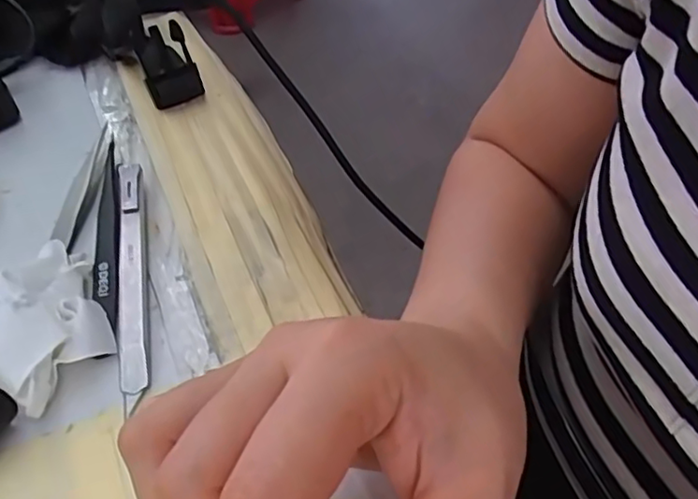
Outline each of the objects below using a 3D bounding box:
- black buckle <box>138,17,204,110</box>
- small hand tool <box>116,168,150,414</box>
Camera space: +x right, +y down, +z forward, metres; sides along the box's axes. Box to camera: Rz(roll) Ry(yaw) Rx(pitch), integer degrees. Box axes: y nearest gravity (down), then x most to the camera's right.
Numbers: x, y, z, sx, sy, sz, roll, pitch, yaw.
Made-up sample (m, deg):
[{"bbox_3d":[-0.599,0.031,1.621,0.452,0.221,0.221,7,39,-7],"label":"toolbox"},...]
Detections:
[{"bbox_3d":[-0.101,-0.103,0.354,0.030,0.042,0.012,-26,22,-22],"label":"black buckle"},{"bbox_3d":[-0.098,0.006,0.282,0.012,0.006,0.137,-11,48,-8],"label":"small hand tool"}]

